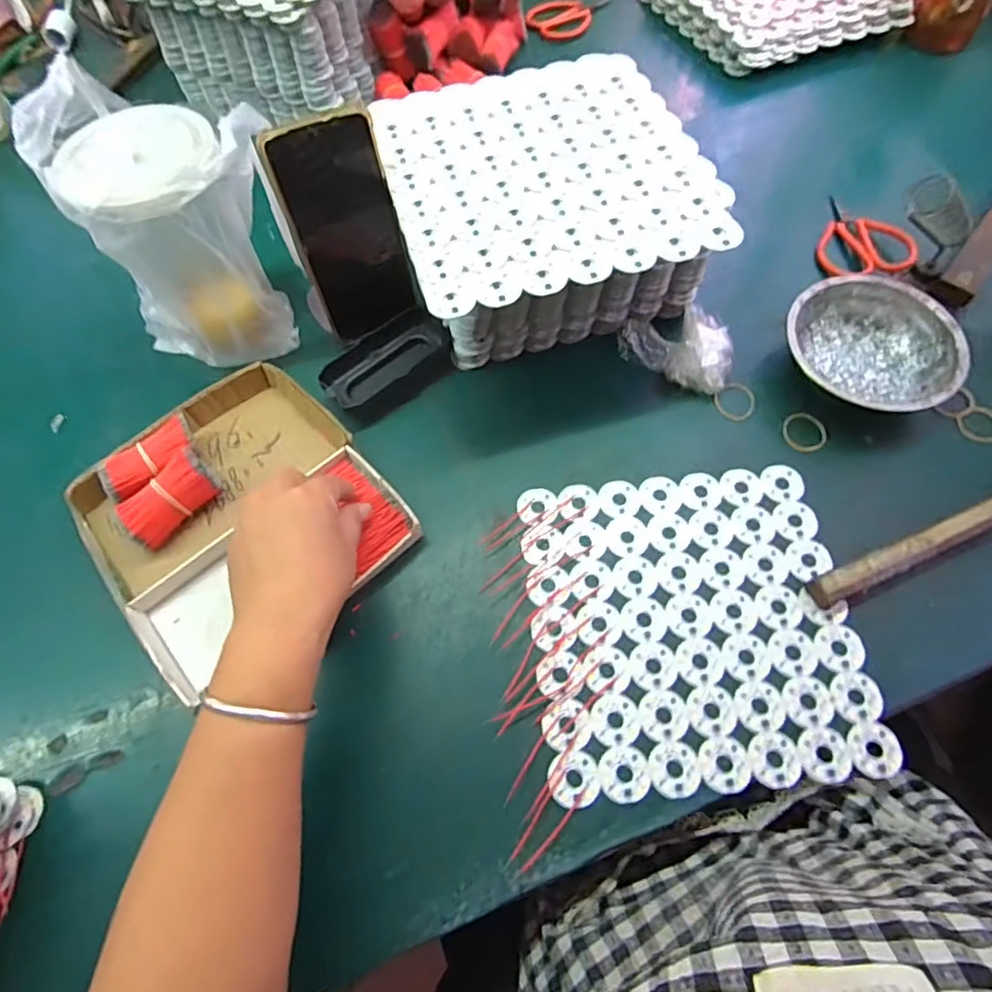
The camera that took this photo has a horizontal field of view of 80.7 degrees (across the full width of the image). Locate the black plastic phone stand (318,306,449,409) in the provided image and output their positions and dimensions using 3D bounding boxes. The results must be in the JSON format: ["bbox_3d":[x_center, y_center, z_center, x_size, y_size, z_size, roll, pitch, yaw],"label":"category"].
[{"bbox_3d":[-0.095,-0.120,0.502,0.114,0.016,0.047,-38,68,-15],"label":"black plastic phone stand"}]

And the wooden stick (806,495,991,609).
[{"bbox_3d":[0.315,0.024,0.404,0.210,0.022,0.020,-22,65,-8],"label":"wooden stick"}]

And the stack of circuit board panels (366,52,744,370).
[{"bbox_3d":[0.044,-0.226,0.481,0.238,0.120,0.244,-15,64,-5],"label":"stack of circuit board panels"}]

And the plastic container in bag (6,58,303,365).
[{"bbox_3d":[-0.229,-0.195,0.448,0.144,0.178,0.103,4,64,4],"label":"plastic container in bag"}]

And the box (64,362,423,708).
[{"bbox_3d":[-0.188,0.011,0.425,0.189,0.040,0.208,-40,70,-14],"label":"box"}]

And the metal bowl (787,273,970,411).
[{"bbox_3d":[0.295,-0.116,0.463,0.126,0.036,0.120,-1,64,2],"label":"metal bowl"}]

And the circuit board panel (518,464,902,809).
[{"bbox_3d":[0.131,0.082,0.398,0.206,0.004,0.208,-5,62,0],"label":"circuit board panel"}]

